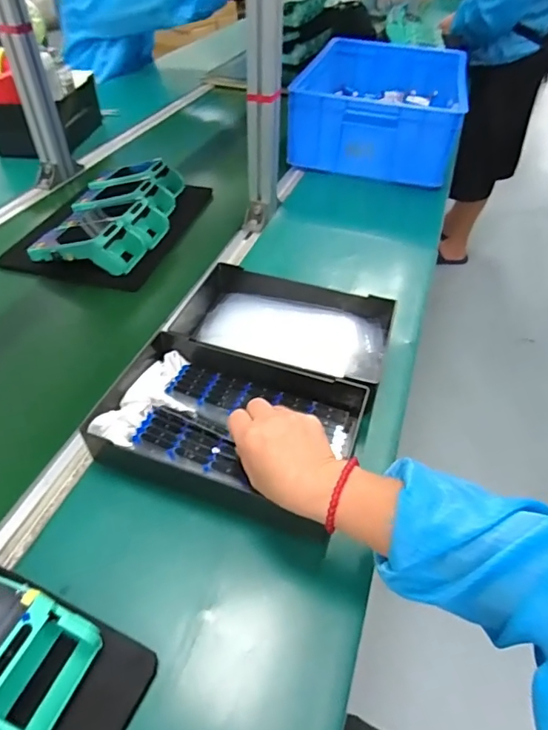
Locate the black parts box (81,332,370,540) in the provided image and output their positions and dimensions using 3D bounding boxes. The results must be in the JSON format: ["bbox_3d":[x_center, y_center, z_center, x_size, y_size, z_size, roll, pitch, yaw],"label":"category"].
[{"bbox_3d":[-0.043,0.054,0.505,0.261,0.052,0.174,14,46,12],"label":"black parts box"}]

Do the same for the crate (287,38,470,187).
[{"bbox_3d":[0.262,-0.638,1.136,0.346,0.142,0.530,10,45,8],"label":"crate"}]

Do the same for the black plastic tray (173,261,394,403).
[{"bbox_3d":[0.018,-0.050,0.616,0.264,0.044,0.186,14,46,12],"label":"black plastic tray"}]

